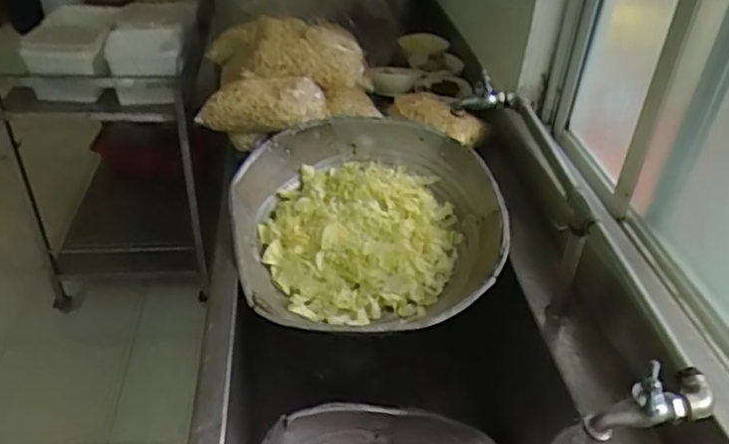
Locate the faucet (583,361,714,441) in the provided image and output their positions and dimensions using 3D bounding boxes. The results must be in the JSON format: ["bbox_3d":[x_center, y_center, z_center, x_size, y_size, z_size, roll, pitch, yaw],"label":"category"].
[{"bbox_3d":[0.275,0.172,0.576,0.116,0.067,0.045,-10,39,-16],"label":"faucet"}]

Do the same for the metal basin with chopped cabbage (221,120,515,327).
[{"bbox_3d":[0.009,-0.003,1.124,0.490,0.170,0.449,-7,65,-9],"label":"metal basin with chopped cabbage"}]

